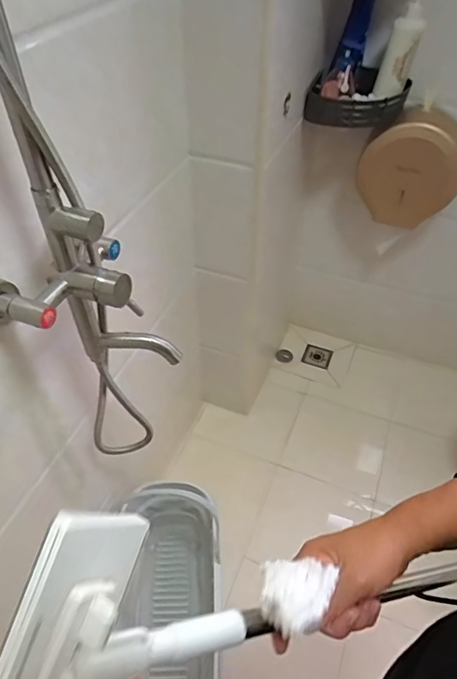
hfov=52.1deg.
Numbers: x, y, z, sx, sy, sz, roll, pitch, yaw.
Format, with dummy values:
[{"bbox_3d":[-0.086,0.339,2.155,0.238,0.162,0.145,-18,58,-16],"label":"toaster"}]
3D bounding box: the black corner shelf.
[{"bbox_3d":[0.316,-0.584,1.150,0.249,0.088,0.137,7,47,6],"label":"black corner shelf"}]

